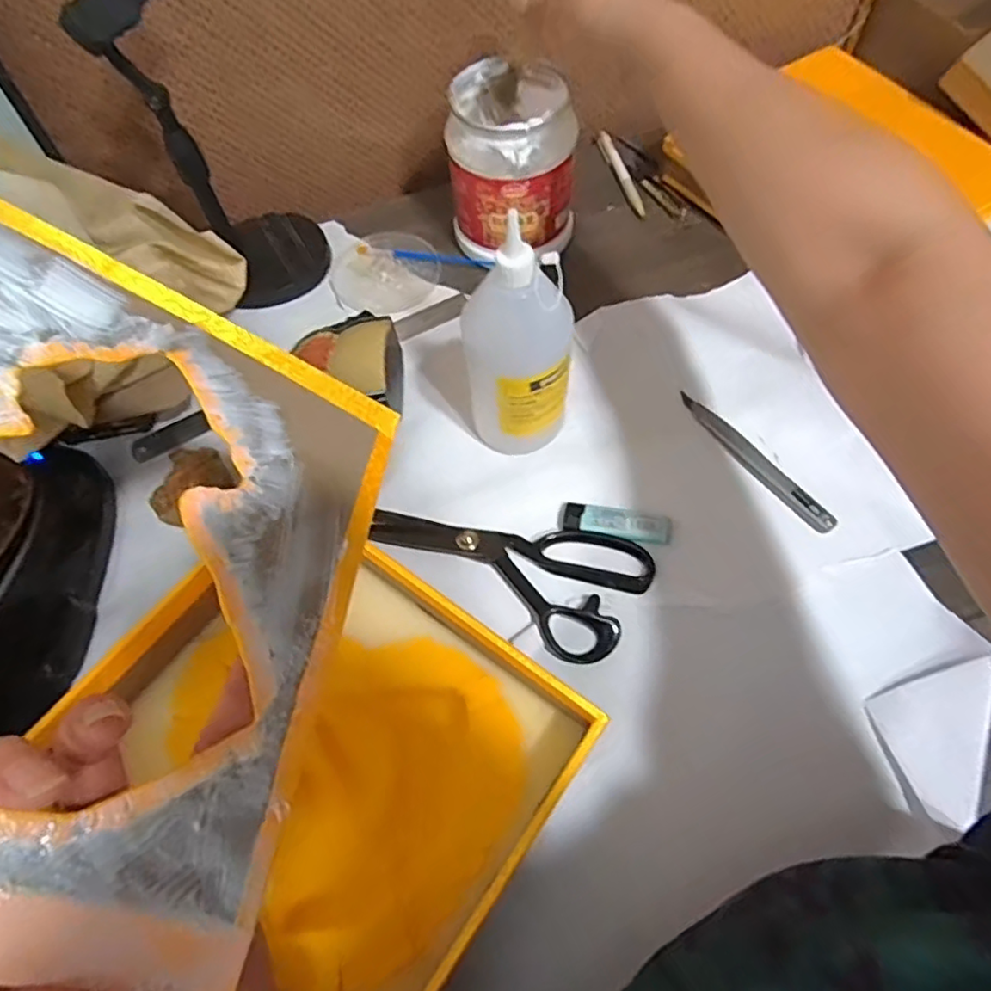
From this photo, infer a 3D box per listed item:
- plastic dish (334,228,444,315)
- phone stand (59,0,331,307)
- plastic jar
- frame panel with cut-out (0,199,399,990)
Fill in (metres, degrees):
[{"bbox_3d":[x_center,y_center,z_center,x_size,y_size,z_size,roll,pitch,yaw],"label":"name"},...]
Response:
[{"bbox_3d":[-0.109,-0.221,0.605,0.107,0.010,0.097,40,71,20],"label":"plastic dish"},{"bbox_3d":[-0.227,-0.293,0.515,0.111,0.246,0.122,-18,63,-7],"label":"phone stand"},{"bbox_3d":[0.017,-0.297,0.565,0.107,0.134,0.109,-1,62,2],"label":"plastic jar"},{"bbox_3d":[-0.145,0.013,0.206,0.202,0.007,0.231,26,53,-24],"label":"frame panel with cut-out"}]

